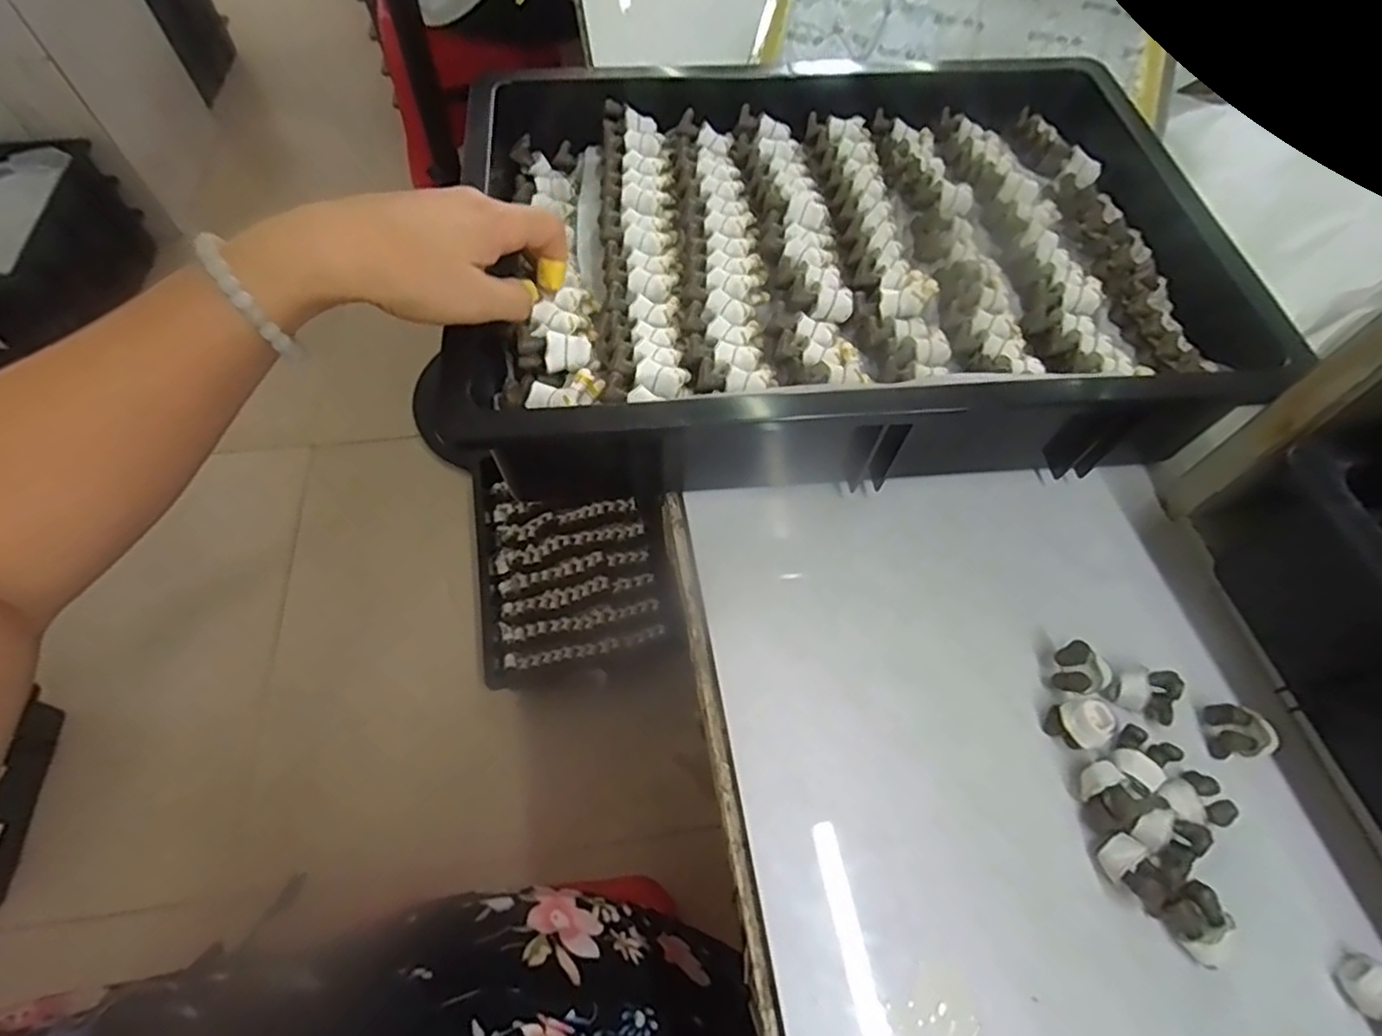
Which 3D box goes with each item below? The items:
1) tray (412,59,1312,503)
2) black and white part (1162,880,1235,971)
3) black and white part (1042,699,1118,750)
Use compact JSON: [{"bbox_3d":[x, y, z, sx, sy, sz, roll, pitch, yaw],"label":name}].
[{"bbox_3d":[0.094,-0.179,0.446,0.440,0.087,0.353,-6,60,0],"label":"tray"},{"bbox_3d":[0.221,0.176,0.290,0.023,0.016,0.025,-32,66,-18],"label":"black and white part"},{"bbox_3d":[0.191,0.100,0.325,0.023,0.023,0.019,37,66,18],"label":"black and white part"}]

